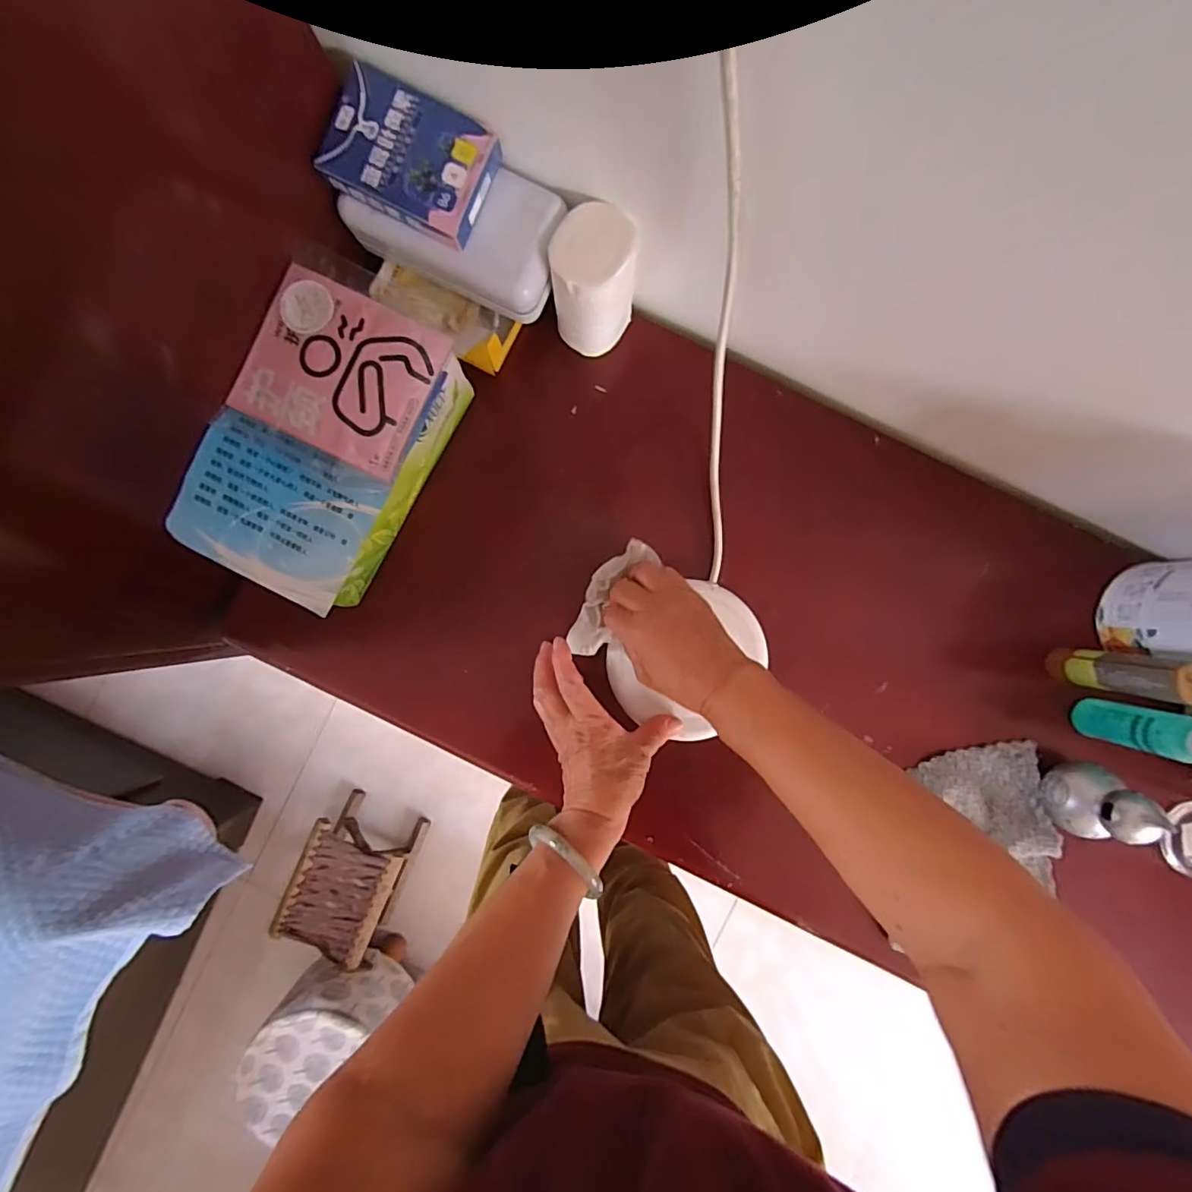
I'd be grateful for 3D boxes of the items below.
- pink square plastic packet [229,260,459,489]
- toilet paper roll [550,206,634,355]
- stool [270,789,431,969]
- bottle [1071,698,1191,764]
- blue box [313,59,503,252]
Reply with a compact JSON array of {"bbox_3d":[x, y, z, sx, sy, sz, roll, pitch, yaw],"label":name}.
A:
[{"bbox_3d":[-0.190,-0.166,0.400,0.130,0.014,0.116,25,90,1],"label":"pink square plastic packet"},{"bbox_3d":[-0.003,-0.254,0.447,0.062,0.106,0.071,32,90,1],"label":"toilet paper roll"},{"bbox_3d":[-0.502,0.582,1.116,0.183,0.167,0.243,22,90,1],"label":"stool"},{"bbox_3d":[0.449,0.110,0.427,0.042,0.116,0.034,14,90,1],"label":"bottle"},{"bbox_3d":[-0.133,-0.314,0.384,0.108,0.028,0.077,24,90,1],"label":"blue box"}]

